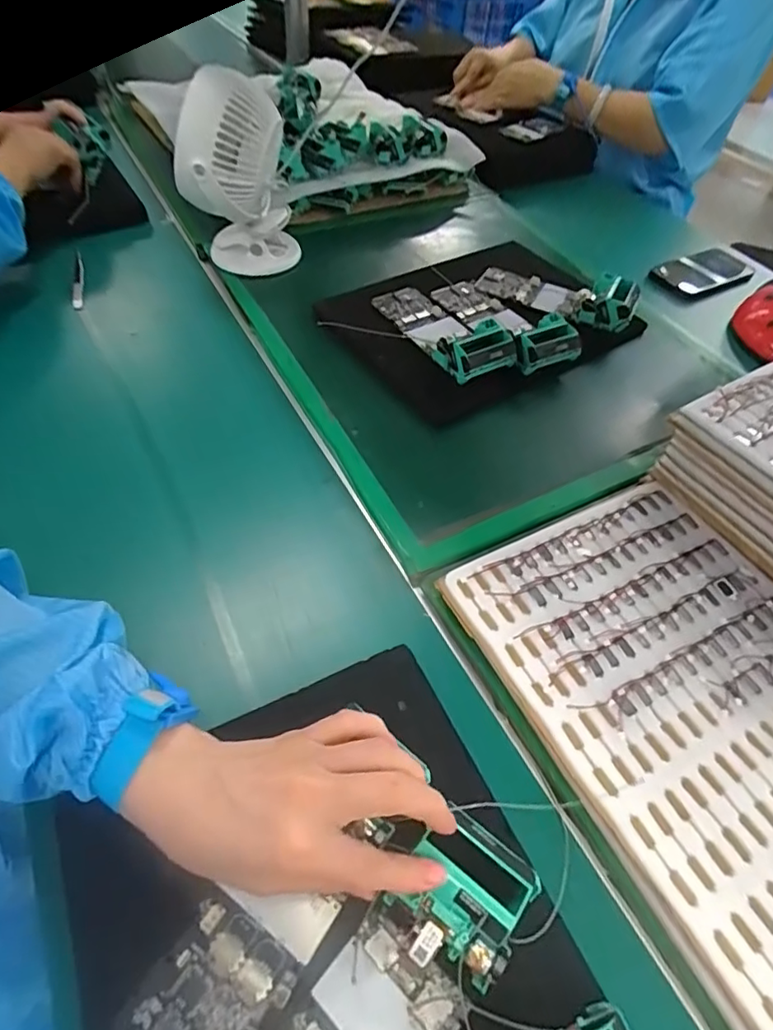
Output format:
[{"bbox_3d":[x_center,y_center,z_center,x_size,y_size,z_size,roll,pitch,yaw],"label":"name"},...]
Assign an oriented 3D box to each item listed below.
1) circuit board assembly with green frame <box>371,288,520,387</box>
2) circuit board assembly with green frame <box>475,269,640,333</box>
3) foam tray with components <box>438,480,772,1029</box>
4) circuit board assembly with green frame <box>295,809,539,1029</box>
[{"bbox_3d":[0.061,-0.215,0.628,0.072,0.033,0.178,-29,59,-24],"label":"circuit board assembly with green frame"},{"bbox_3d":[0.211,-0.280,0.696,0.194,0.040,0.066,18,52,10],"label":"circuit board assembly with green frame"},{"bbox_3d":[0.222,0.122,0.393,0.237,0.020,0.316,-23,56,-20],"label":"foam tray with components"},{"bbox_3d":[-0.002,0.253,0.283,0.068,0.028,0.193,37,66,24],"label":"circuit board assembly with green frame"}]

